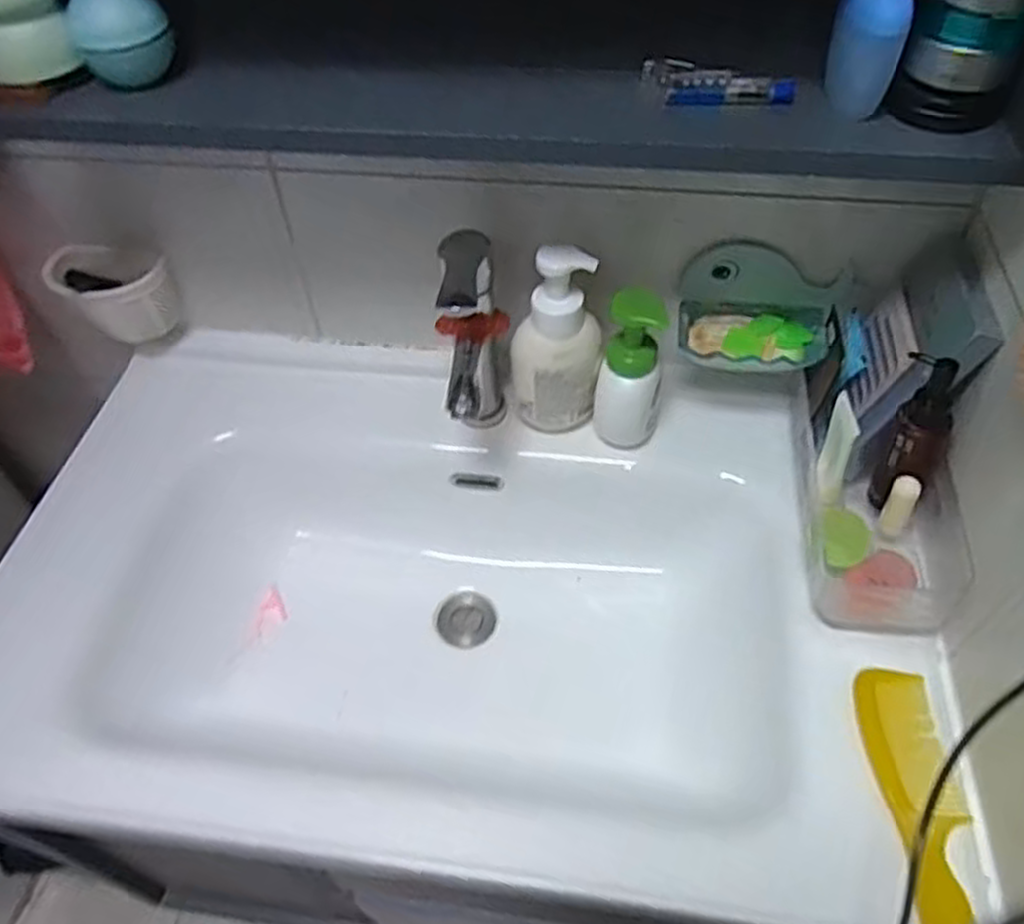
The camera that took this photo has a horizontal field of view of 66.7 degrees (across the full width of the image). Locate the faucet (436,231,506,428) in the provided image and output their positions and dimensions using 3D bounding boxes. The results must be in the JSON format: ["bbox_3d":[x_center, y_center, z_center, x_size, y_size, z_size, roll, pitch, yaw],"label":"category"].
[{"bbox_3d":[-0.033,-0.078,0.705,0.051,0.215,0.130,-3,52,-1],"label":"faucet"}]

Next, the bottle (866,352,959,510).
[{"bbox_3d":[0.318,-0.018,0.622,0.052,0.142,0.049,20,55,17],"label":"bottle"}]

